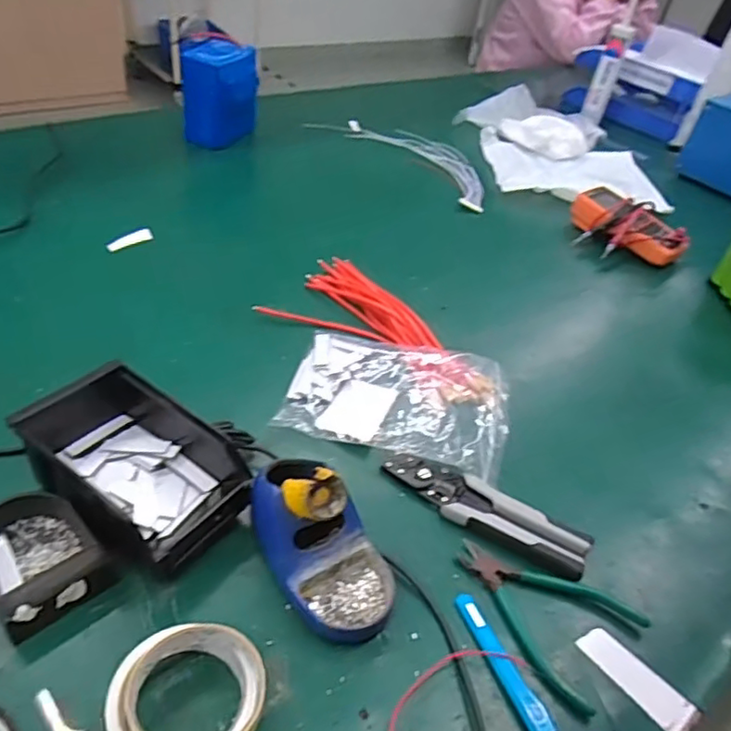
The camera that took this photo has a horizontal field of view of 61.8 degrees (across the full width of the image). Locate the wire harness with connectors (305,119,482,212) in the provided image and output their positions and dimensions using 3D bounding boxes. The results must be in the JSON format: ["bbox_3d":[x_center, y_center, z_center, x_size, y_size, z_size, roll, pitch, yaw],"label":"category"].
[{"bbox_3d":[0.094,-0.411,1.188,0.418,0.018,0.173,37,47,28],"label":"wire harness with connectors"}]

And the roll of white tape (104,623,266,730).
[{"bbox_3d":[-0.114,0.217,0.394,0.095,0.037,0.085,-7,43,-19],"label":"roll of white tape"}]

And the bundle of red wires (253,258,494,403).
[{"bbox_3d":[0.033,-0.052,0.742,0.287,0.027,0.142,29,44,20],"label":"bundle of red wires"}]

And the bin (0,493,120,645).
[{"bbox_3d":[-0.252,0.144,0.464,0.111,0.042,0.080,35,46,26],"label":"bin"}]

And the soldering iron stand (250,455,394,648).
[{"bbox_3d":[-0.035,0.133,0.479,0.077,0.088,0.144,-25,52,-35],"label":"soldering iron stand"}]

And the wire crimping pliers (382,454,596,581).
[{"bbox_3d":[0.108,0.132,0.561,0.190,0.017,0.055,29,44,20],"label":"wire crimping pliers"}]

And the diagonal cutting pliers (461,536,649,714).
[{"bbox_3d":[0.139,0.197,0.496,0.144,0.013,0.095,33,45,24],"label":"diagonal cutting pliers"}]

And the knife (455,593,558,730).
[{"bbox_3d":[0.105,0.224,0.452,0.018,0.008,0.124,-12,45,-24],"label":"knife"}]

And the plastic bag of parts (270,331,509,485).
[{"bbox_3d":[0.037,0.029,0.652,0.226,0.020,0.158,16,41,6],"label":"plastic bag of parts"}]

